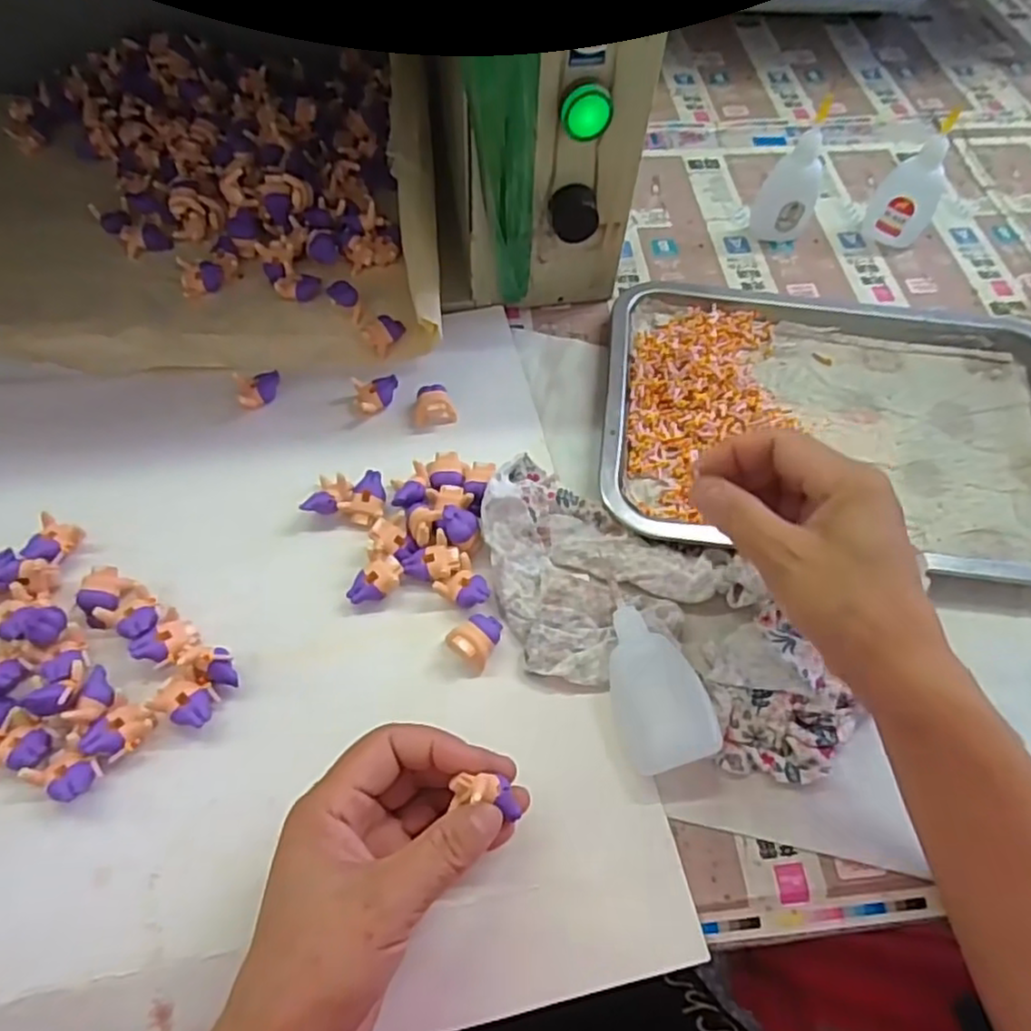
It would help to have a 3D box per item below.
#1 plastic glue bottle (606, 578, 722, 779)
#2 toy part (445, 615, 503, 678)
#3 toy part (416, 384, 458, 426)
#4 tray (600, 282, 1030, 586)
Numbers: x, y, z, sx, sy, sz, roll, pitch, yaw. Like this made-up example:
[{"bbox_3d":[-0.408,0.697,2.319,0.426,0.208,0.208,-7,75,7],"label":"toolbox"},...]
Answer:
[{"bbox_3d":[0.069,0.079,0.347,0.042,0.025,0.091,-13,62,-10],"label":"plastic glue bottle"},{"bbox_3d":[-0.018,0.067,0.360,0.030,0.014,0.027,-27,65,-17],"label":"toy part"},{"bbox_3d":[-0.051,-0.072,0.439,0.025,0.011,0.024,-1,60,-3],"label":"toy part"},{"bbox_3d":[0.217,-0.071,0.450,0.312,0.026,0.235,8,60,2],"label":"tray"}]

